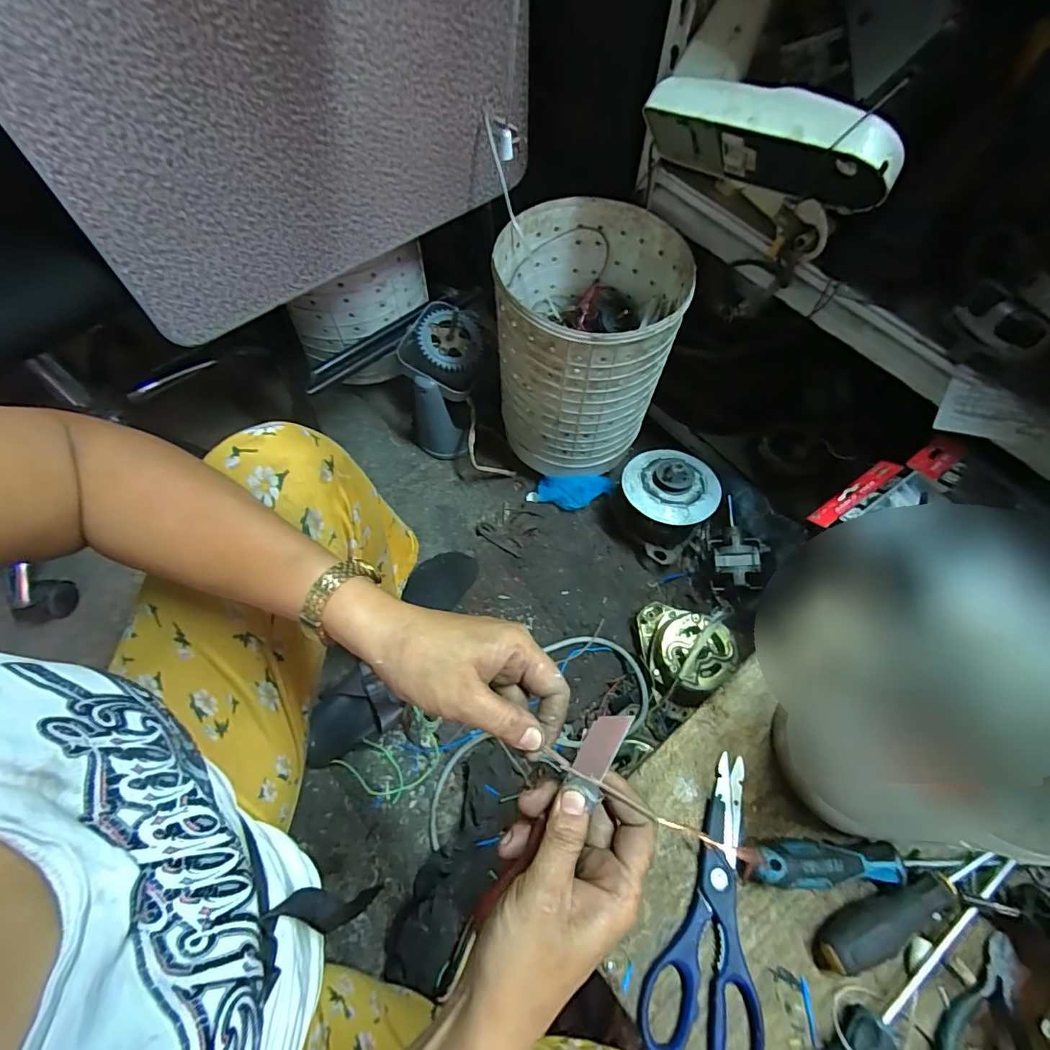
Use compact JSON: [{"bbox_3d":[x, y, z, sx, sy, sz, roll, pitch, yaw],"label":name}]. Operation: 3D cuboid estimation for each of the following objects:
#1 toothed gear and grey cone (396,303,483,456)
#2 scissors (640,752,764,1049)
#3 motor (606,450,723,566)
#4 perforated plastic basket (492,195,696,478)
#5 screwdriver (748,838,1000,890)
[{"bbox_3d":[-0.144,-0.264,0.908,0.140,0.235,0.171,3,56,0],"label":"toothed gear and grey cone"},{"bbox_3d":[0.159,0.294,0.383,0.079,0.016,0.202,25,65,11],"label":"scissors"},{"bbox_3d":[0.233,-0.043,0.840,0.144,0.144,0.150,1,63,-1],"label":"motor"},{"bbox_3d":[0.086,-0.262,0.785,0.242,0.322,0.252,4,63,1],"label":"perforated plastic basket"},{"bbox_3d":[0.267,0.261,0.387,0.183,0.033,0.033,1,63,0],"label":"screwdriver"}]

